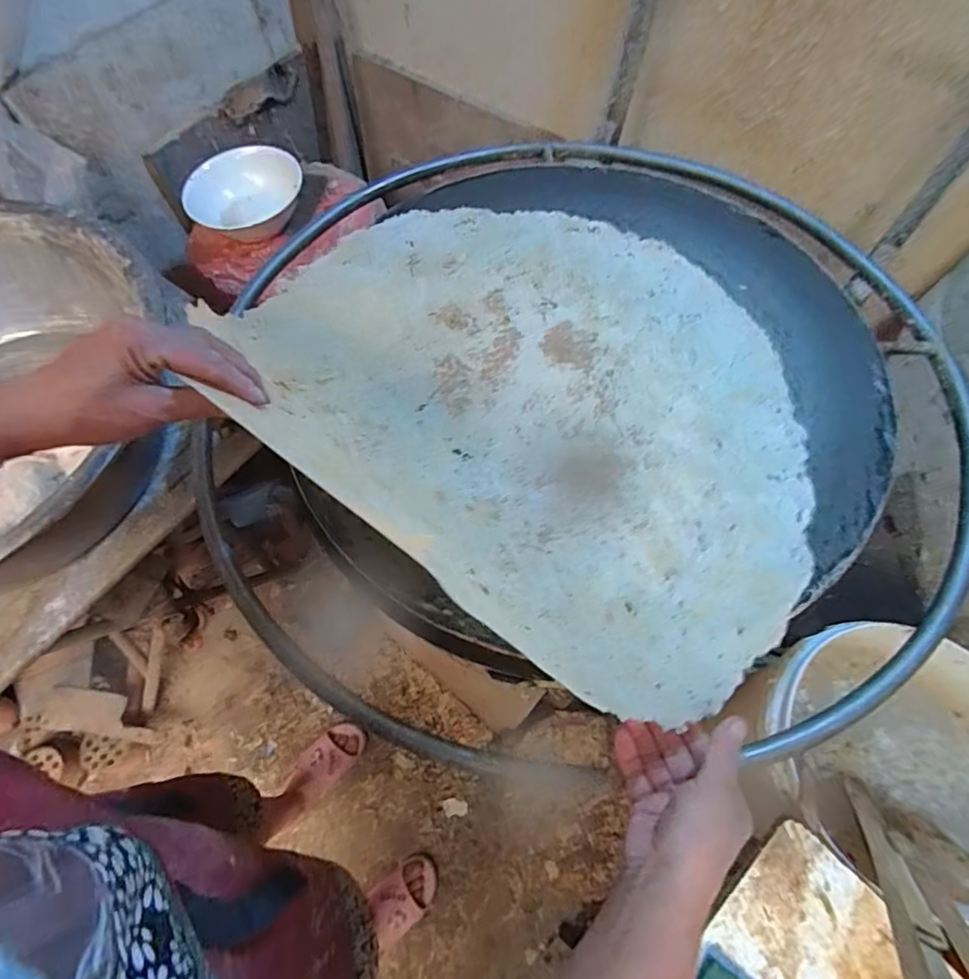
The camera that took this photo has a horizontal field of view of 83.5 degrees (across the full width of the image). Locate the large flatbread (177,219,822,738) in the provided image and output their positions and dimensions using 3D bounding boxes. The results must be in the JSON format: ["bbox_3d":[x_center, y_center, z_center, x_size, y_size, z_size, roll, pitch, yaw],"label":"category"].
[{"bbox_3d":[0.058,-0.128,0.535,0.593,0.095,0.476,37,69,17],"label":"large flatbread"}]

